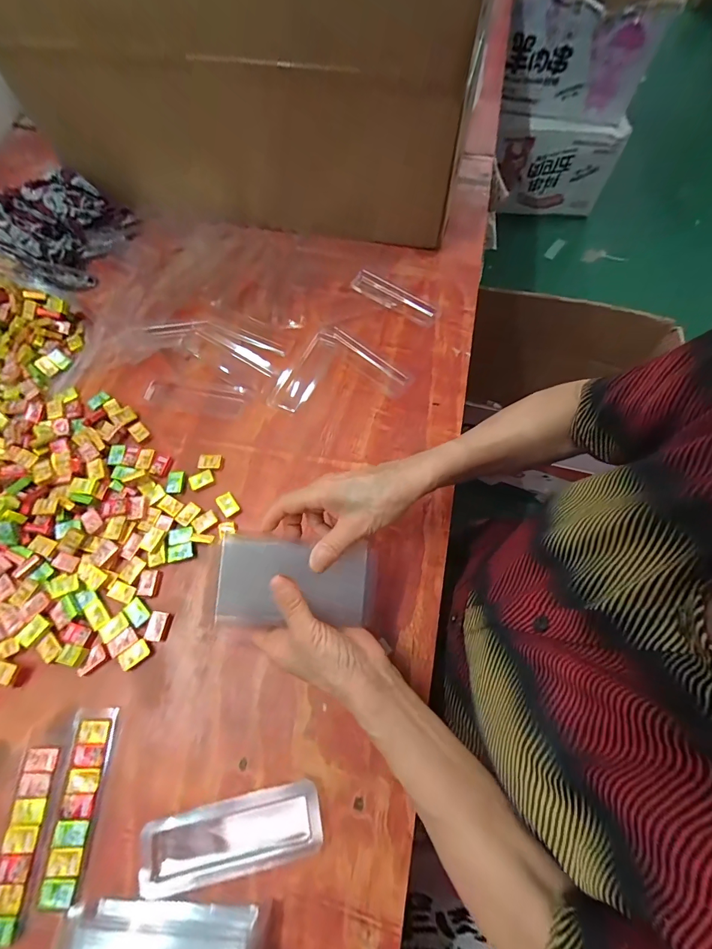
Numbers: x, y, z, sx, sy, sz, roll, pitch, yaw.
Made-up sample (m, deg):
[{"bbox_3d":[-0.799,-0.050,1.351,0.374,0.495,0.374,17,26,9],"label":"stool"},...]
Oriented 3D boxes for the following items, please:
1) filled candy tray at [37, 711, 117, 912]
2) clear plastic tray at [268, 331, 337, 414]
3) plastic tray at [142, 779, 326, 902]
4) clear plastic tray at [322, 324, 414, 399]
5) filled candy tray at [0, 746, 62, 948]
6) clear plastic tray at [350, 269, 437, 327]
[{"bbox_3d":[-0.228,0.265,0.310,0.034,0.008,0.125,0,67,-1],"label":"filled candy tray"},{"bbox_3d":[-0.064,-0.133,0.485,0.043,0.008,0.123,23,69,9],"label":"clear plastic tray"},{"bbox_3d":[-0.099,0.283,0.298,0.141,0.016,0.046,-11,67,-5],"label":"plastic tray"},{"bbox_3d":[0.011,-0.150,0.493,0.138,0.018,0.042,37,71,14],"label":"clear plastic tray"},{"bbox_3d":[-0.266,0.289,0.302,0.030,0.010,0.118,-2,67,-1],"label":"filled candy tray"},{"bbox_3d":[0.053,-0.247,0.528,0.126,0.013,0.036,33,70,13],"label":"clear plastic tray"}]

